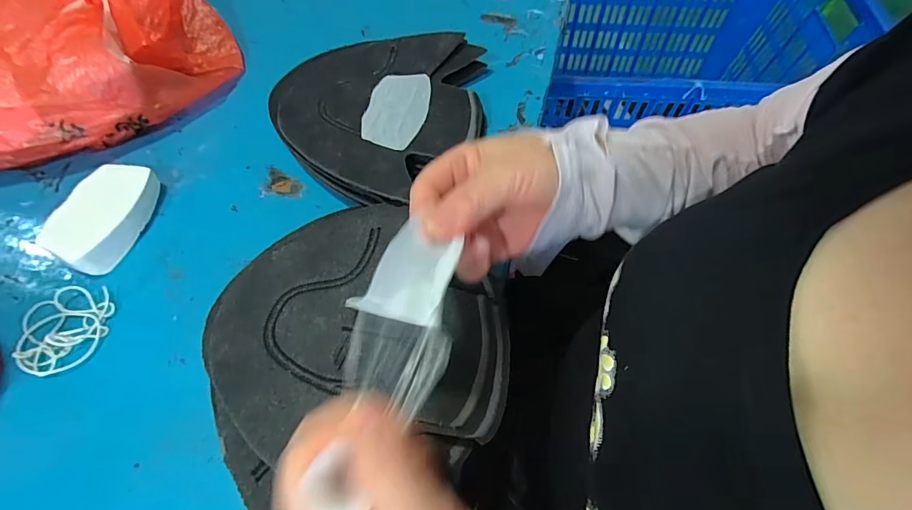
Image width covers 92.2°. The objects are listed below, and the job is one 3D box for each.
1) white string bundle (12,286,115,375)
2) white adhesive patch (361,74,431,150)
[{"bbox_3d":[-0.297,0.056,0.333,0.064,0.006,0.066,-13,61,-7],"label":"white string bundle"},{"bbox_3d":[-0.056,-0.139,0.414,0.054,0.004,0.091,13,64,2],"label":"white adhesive patch"}]

